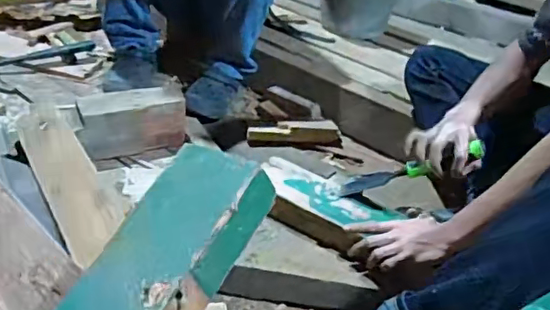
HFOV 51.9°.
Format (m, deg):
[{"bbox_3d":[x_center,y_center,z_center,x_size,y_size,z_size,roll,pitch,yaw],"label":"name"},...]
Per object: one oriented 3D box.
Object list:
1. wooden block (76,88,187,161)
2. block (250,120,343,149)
[{"bbox_3d":[-0.322,-0.081,1.276,0.223,0.128,0.105,-8,39,-20],"label":"wooden block"},{"bbox_3d":[0.050,-0.051,1.388,0.231,0.053,0.047,3,37,-6],"label":"block"}]

